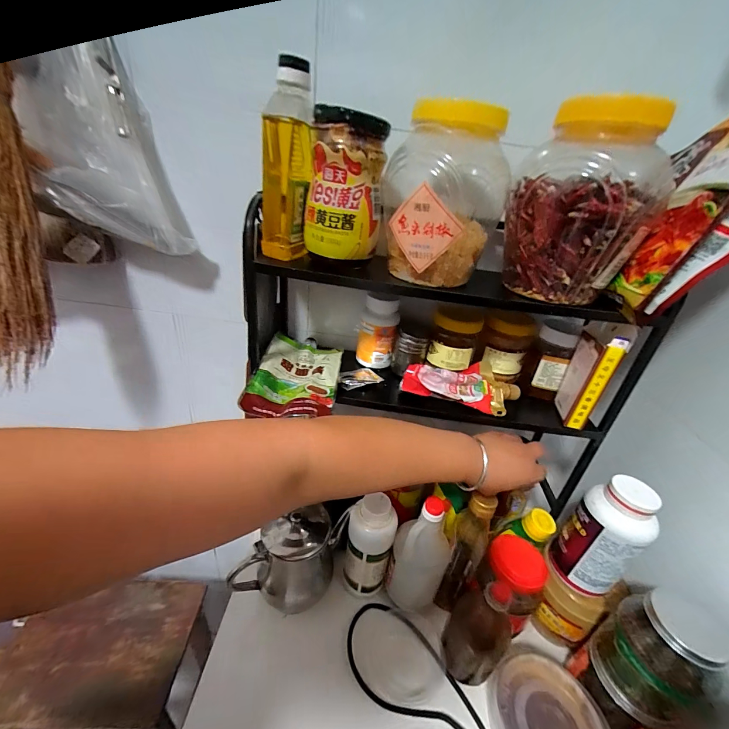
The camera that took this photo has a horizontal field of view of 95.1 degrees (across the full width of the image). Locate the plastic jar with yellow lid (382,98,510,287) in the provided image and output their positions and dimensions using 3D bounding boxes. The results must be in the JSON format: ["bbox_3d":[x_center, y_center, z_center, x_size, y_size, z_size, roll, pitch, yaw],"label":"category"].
[{"bbox_3d":[0.087,-0.180,0.370,0.141,0.166,0.106,11,29,7],"label":"plastic jar with yellow lid"}]

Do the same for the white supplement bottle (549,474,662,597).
[{"bbox_3d":[0.322,0.235,0.454,0.066,0.170,0.077,-18,38,-37],"label":"white supplement bottle"}]

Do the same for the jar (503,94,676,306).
[{"bbox_3d":[0.232,-0.166,0.358,0.132,0.184,0.103,27,35,31],"label":"jar"}]

